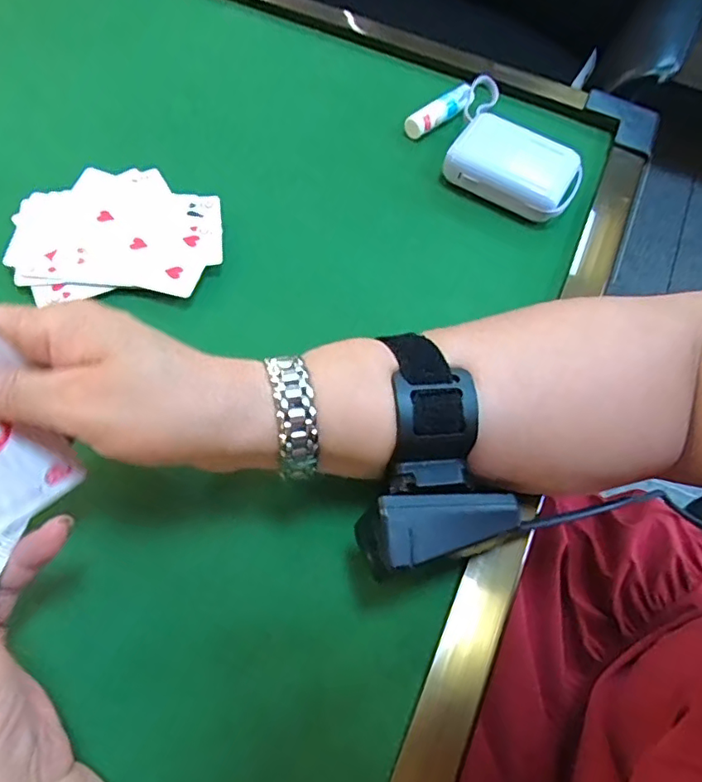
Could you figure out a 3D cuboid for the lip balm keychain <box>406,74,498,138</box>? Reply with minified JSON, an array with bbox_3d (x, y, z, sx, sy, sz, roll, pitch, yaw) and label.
[{"bbox_3d":[0.082,-0.215,0.439,0.036,0.016,0.084,41,66,17],"label":"lip balm keychain"}]

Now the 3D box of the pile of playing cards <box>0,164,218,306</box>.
[{"bbox_3d":[-0.145,-0.102,0.361,0.123,0.009,0.106,-6,62,-7],"label":"pile of playing cards"}]

